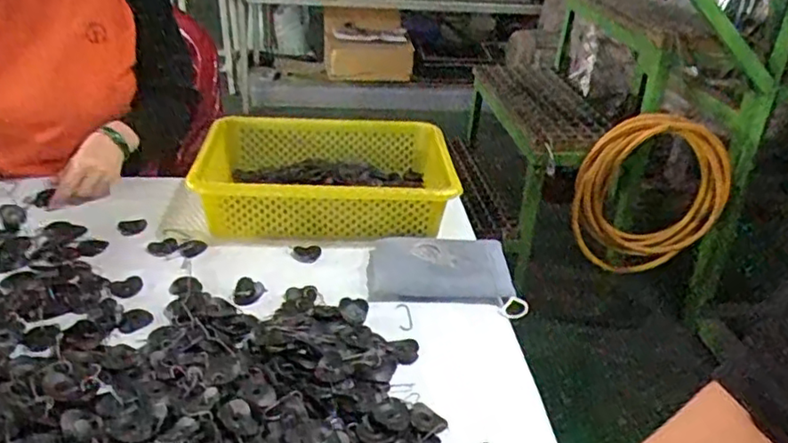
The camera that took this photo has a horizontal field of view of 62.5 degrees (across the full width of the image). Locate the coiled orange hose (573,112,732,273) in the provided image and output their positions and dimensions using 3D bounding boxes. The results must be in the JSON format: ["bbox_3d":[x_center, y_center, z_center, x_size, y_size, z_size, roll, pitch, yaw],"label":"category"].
[{"bbox_3d":[0.617,-0.064,1.586,0.344,0.373,0.135,-2,30,-8],"label":"coiled orange hose"}]

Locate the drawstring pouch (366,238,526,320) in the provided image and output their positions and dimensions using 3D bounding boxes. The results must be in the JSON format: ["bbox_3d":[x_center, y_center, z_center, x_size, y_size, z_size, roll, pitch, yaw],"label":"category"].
[{"bbox_3d":[0.060,0.057,0.797,0.177,0.028,0.121,2,30,-2],"label":"drawstring pouch"}]

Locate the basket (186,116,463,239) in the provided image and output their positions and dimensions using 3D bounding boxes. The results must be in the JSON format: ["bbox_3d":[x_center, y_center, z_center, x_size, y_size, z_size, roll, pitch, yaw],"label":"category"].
[{"bbox_3d":[-0.092,-0.065,0.945,0.372,0.101,0.260,-2,30,-8],"label":"basket"}]

